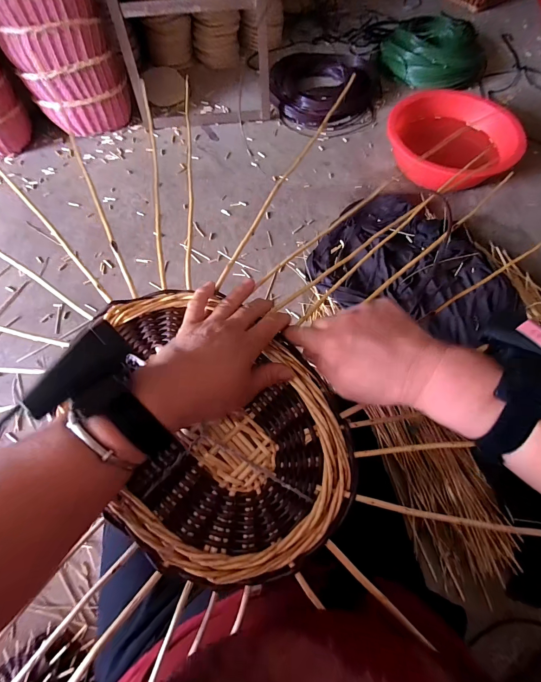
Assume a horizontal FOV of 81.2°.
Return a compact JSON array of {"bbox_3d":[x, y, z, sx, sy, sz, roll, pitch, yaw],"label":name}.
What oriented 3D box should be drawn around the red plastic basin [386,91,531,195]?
[{"bbox_3d":[0.767,-0.883,1.380,0.505,0.177,0.505,0,64,0],"label":"red plastic basin"}]

